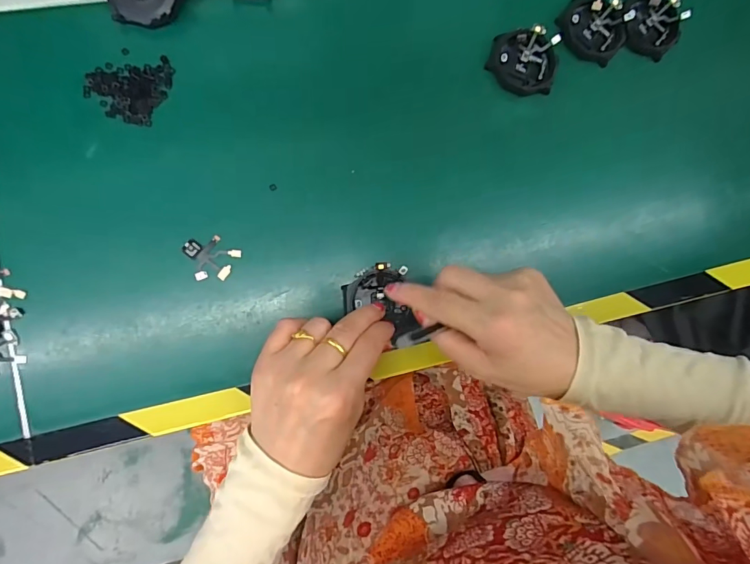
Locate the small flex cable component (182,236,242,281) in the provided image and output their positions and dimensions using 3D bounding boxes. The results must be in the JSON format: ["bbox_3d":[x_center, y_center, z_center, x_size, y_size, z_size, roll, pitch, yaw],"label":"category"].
[{"bbox_3d":[-0.115,-0.017,0.287,0.035,0.004,0.031,31,82,-5],"label":"small flex cable component"}]

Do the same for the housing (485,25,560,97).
[{"bbox_3d":[0.117,-0.171,0.325,0.053,0.012,0.048,-12,87,-9],"label":"housing"}]

